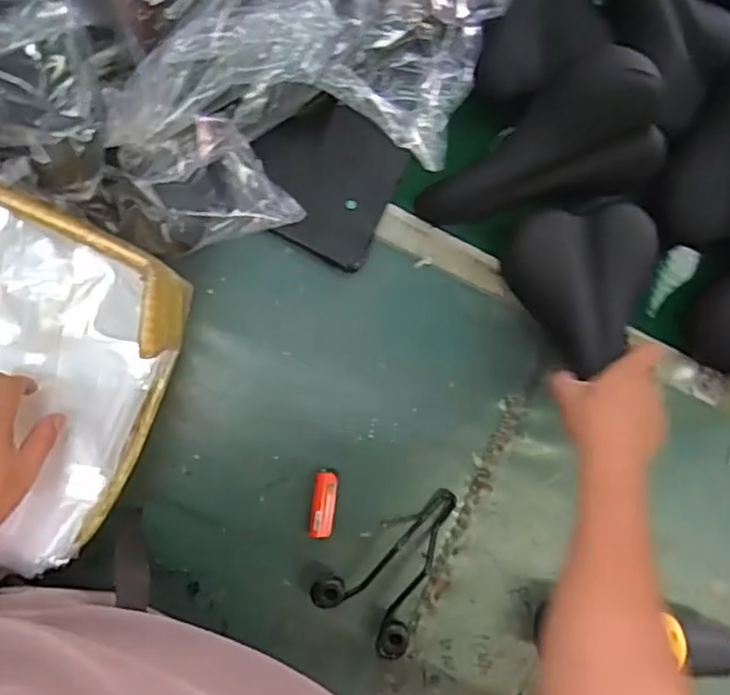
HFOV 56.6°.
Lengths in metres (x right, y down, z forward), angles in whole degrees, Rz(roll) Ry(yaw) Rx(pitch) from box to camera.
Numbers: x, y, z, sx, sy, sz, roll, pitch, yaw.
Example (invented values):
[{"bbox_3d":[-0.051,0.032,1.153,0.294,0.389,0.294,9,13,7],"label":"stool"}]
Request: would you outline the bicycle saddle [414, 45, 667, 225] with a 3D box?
[{"bbox_3d":[0.185,-0.196,0.718,0.254,0.042,0.134,-25,97,24],"label":"bicycle saddle"}]

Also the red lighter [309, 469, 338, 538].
[{"bbox_3d":[-0.044,0.169,0.738,0.026,0.014,0.072,5,92,-8],"label":"red lighter"}]

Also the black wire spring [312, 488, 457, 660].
[{"bbox_3d":[0.044,0.238,0.738,0.114,0.028,0.179,44,86,-8],"label":"black wire spring"}]

